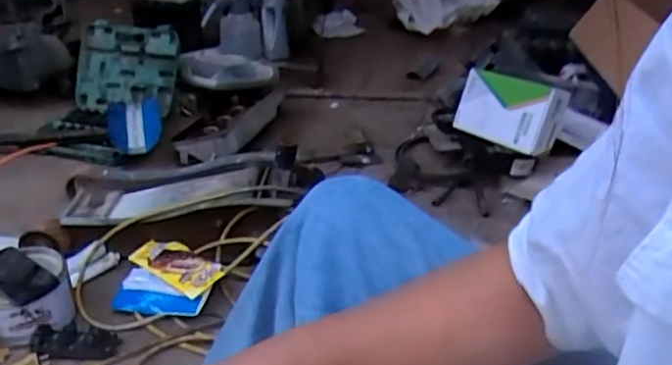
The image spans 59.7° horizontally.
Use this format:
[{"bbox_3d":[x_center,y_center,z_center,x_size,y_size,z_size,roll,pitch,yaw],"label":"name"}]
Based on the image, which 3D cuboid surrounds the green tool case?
[{"bbox_3d":[-0.612,-0.337,1.706,0.317,0.254,0.122,4,11,16],"label":"green tool case"}]

